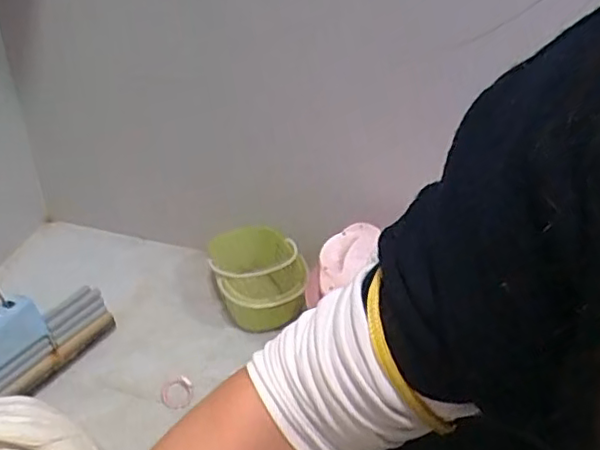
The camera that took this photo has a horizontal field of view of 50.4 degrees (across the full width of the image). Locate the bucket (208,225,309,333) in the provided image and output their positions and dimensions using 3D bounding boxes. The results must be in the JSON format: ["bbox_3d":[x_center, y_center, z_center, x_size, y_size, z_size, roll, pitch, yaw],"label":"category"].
[{"bbox_3d":[-0.079,0.107,1.251,0.182,0.141,0.183,2,36,-1],"label":"bucket"}]

